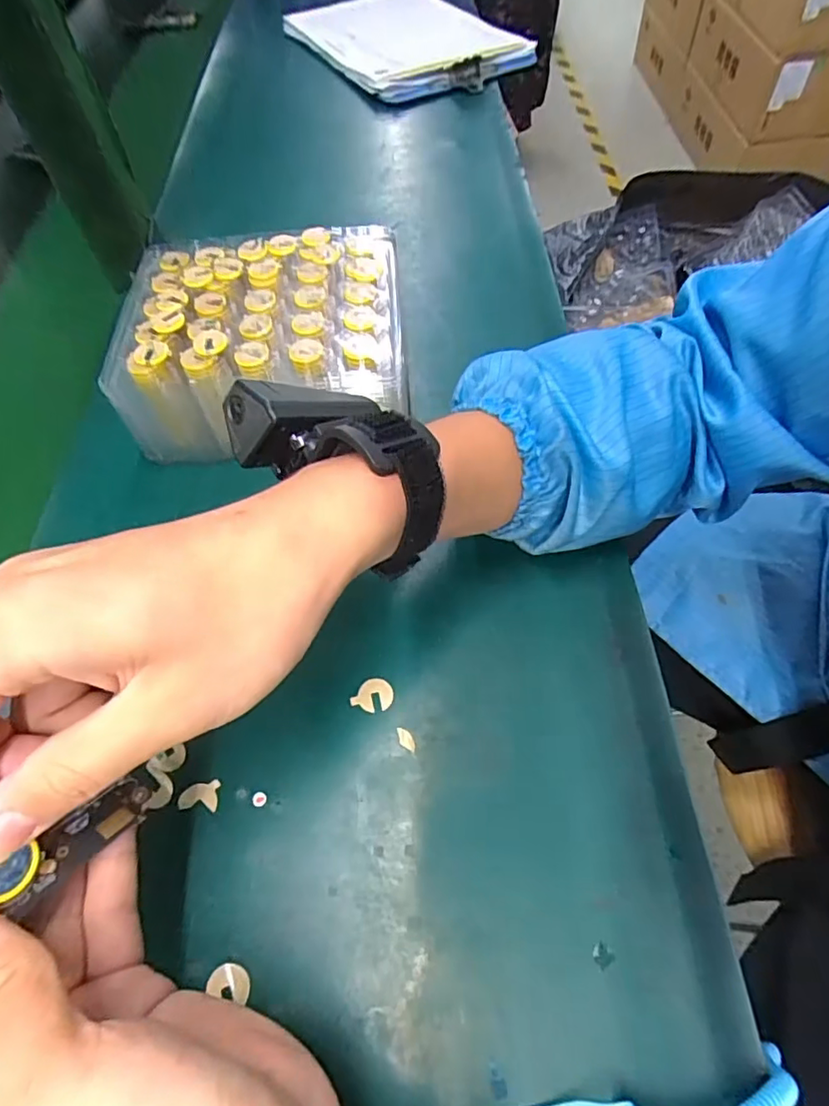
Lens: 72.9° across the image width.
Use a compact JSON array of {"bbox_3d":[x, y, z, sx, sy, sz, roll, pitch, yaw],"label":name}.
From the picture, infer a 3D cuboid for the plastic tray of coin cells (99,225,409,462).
[{"bbox_3d":[-0.093,-0.137,0.365,0.174,0.069,0.149,-4,60,0],"label":"plastic tray of coin cells"}]

